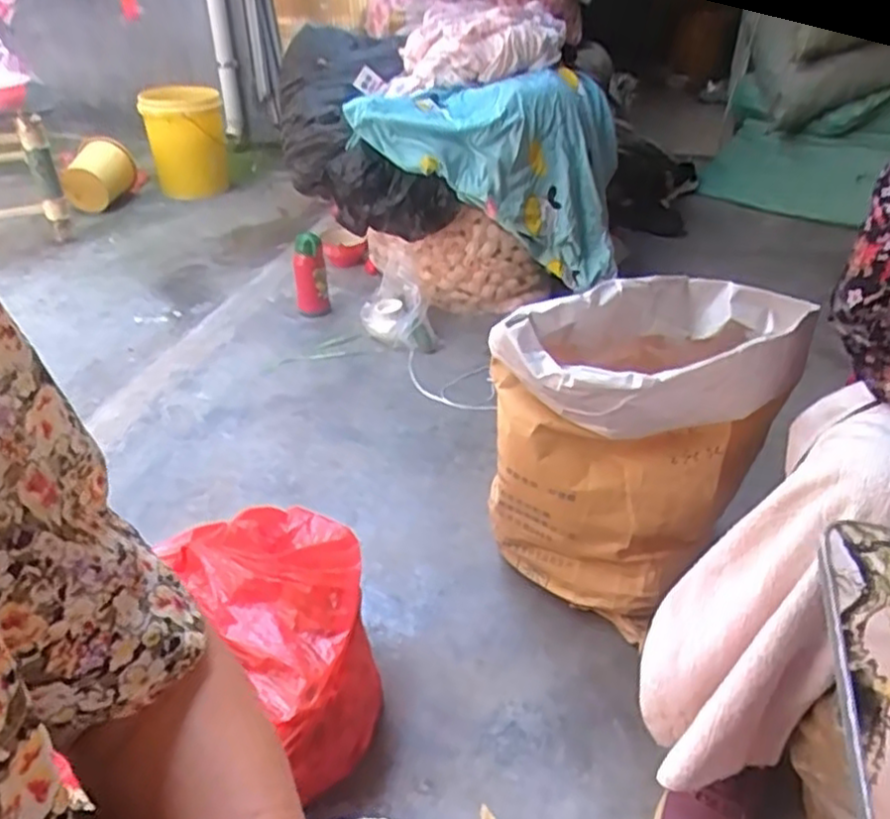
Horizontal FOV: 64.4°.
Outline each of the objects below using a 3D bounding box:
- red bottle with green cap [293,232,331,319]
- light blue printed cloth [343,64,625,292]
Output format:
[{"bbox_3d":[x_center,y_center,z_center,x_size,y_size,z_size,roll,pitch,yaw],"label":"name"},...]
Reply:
[{"bbox_3d":[-0.313,-0.300,1.656,0.077,0.204,0.075,-7,35,-9],"label":"red bottle with green cap"},{"bbox_3d":[0.113,-0.469,1.544,0.607,0.435,0.157,-5,34,-6],"label":"light blue printed cloth"}]

